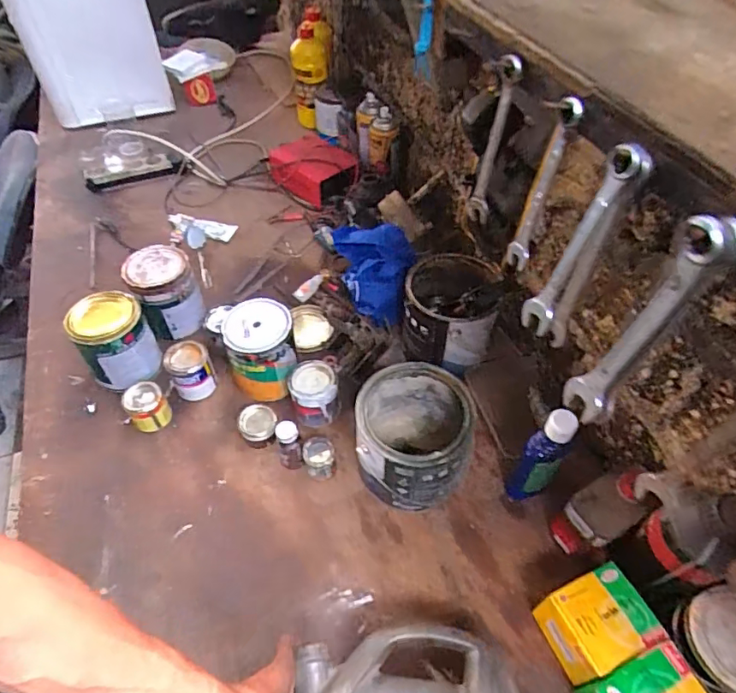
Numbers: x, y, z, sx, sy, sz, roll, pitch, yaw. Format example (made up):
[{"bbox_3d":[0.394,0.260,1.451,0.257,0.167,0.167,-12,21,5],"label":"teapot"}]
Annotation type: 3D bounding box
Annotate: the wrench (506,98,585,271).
[{"bbox_3d":[0.130,-0.117,0.389,0.017,0.141,0.015,-23,55,-19],"label":"wrench"}]

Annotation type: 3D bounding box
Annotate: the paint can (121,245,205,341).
[{"bbox_3d":[-0.351,-0.094,0.902,0.104,0.122,0.111,0,51,0],"label":"paint can"}]

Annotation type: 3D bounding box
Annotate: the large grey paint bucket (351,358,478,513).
[{"bbox_3d":[0.062,0.124,0.719,0.149,0.157,0.161,9,51,7],"label":"large grey paint bucket"}]

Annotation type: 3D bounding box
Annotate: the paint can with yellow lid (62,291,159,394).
[{"bbox_3d":[-0.402,0.000,0.835,0.107,0.145,0.107,1,51,-1],"label":"paint can with yellow lid"}]

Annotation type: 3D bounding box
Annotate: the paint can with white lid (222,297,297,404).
[{"bbox_3d":[-0.168,0.009,0.826,0.099,0.135,0.099,0,51,0],"label":"paint can with white lid"}]

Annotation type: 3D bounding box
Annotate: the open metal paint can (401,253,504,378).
[{"bbox_3d":[0.130,-0.056,0.830,0.138,0.122,0.150,1,51,-1],"label":"open metal paint can"}]

